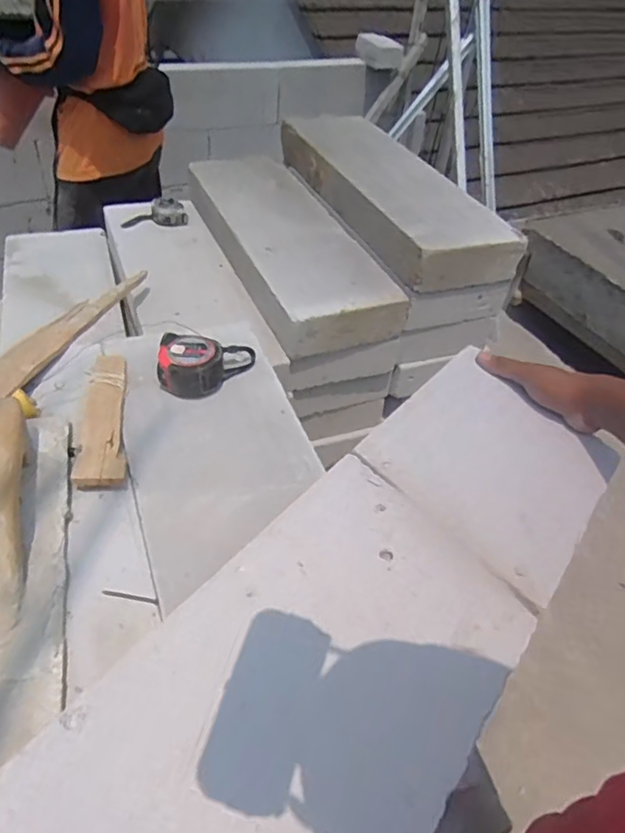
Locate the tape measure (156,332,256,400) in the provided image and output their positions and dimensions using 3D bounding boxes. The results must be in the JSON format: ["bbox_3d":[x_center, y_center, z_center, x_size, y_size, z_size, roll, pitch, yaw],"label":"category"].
[{"bbox_3d":[-0.127,-0.063,0.699,0.117,0.048,0.085,-1,44,-9],"label":"tape measure"}]

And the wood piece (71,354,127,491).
[{"bbox_3d":[-0.227,-0.006,0.633,0.046,0.017,0.210,-4,44,-12],"label":"wood piece"}]

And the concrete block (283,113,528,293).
[{"bbox_3d":[0.136,-0.436,1.091,0.197,0.086,0.609,-12,47,-20],"label":"concrete block"}]

